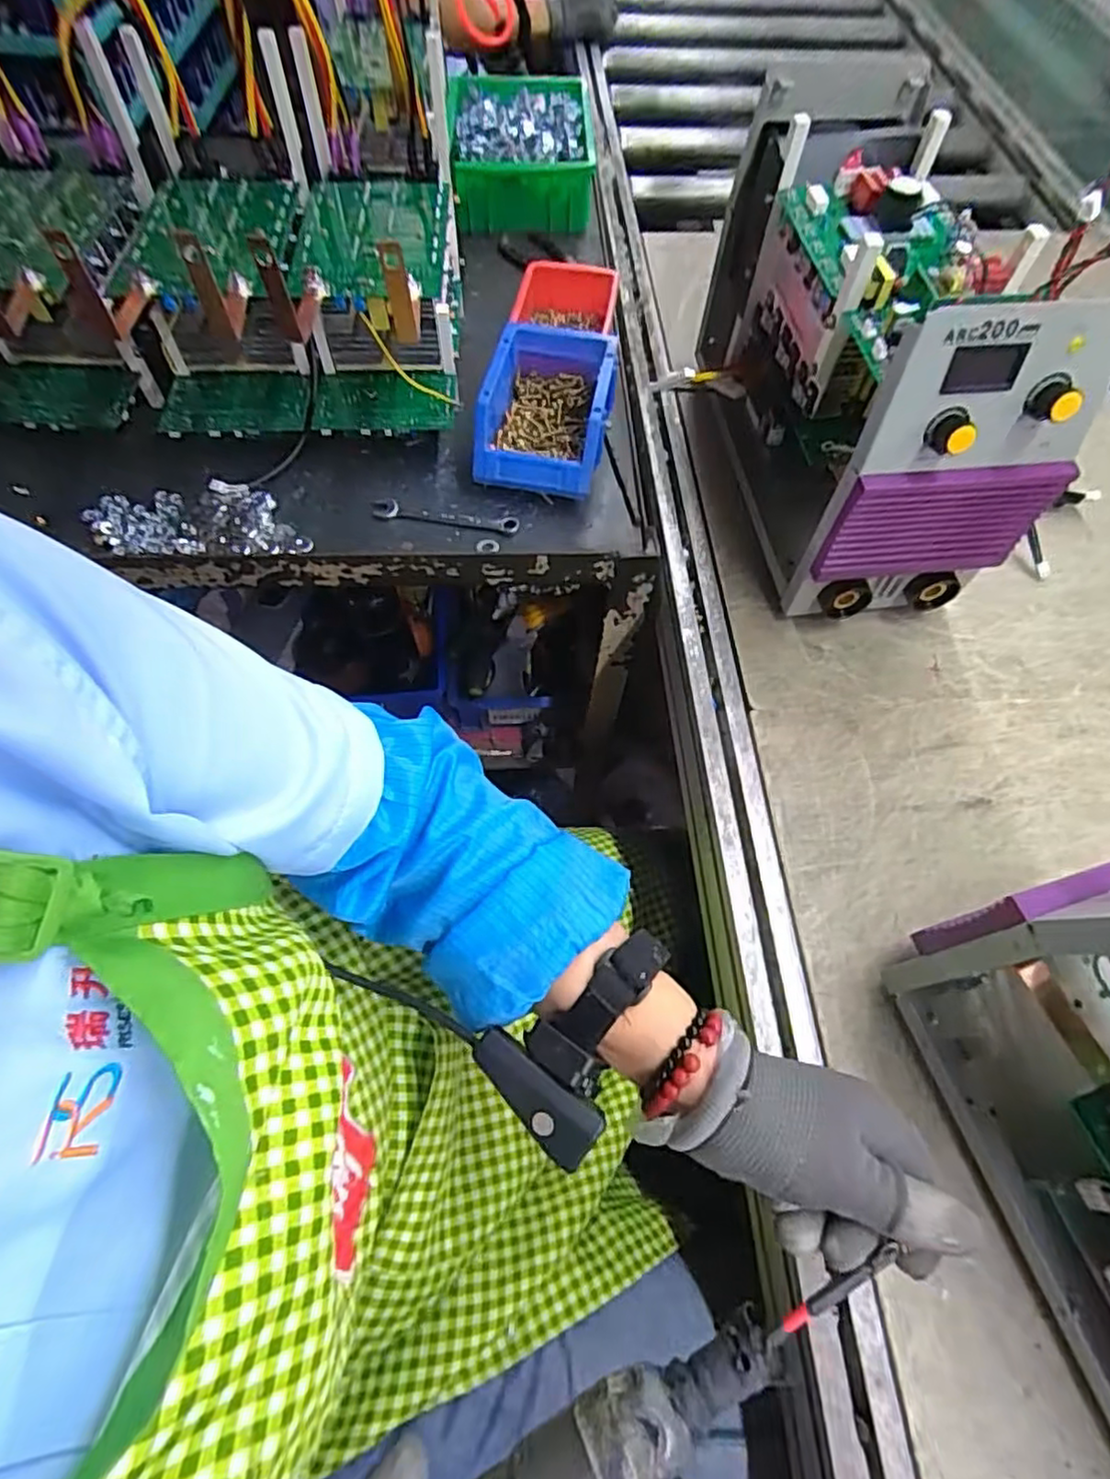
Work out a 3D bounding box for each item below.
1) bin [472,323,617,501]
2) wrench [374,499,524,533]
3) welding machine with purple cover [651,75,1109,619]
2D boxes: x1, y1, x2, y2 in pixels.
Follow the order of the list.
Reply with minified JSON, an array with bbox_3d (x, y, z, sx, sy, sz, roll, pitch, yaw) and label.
[{"bbox_3d":[-0.006,-0.297,0.606,0.109,0.073,0.154,10,62,3],"label":"bin"},{"bbox_3d":[-0.096,-0.198,0.592,0.128,0.007,0.019,9,62,2],"label":"wrench"},{"bbox_3d":[0.233,-0.314,0.537,0.138,0.236,0.368,-6,63,-6],"label":"welding machine with purple cover"}]

